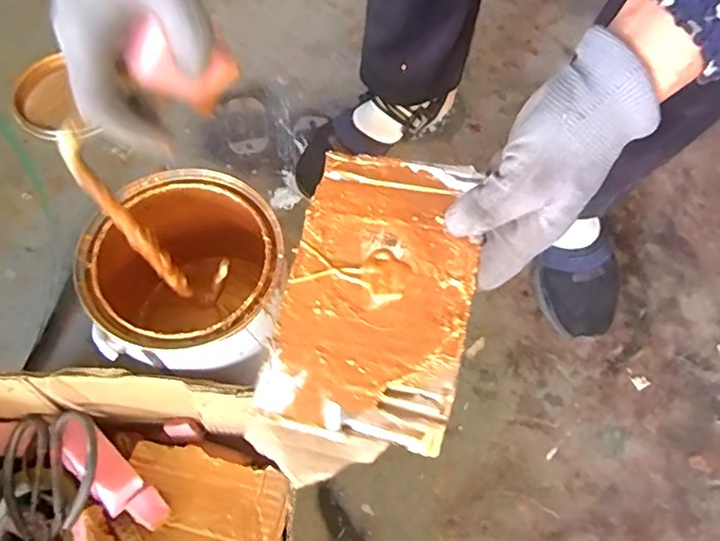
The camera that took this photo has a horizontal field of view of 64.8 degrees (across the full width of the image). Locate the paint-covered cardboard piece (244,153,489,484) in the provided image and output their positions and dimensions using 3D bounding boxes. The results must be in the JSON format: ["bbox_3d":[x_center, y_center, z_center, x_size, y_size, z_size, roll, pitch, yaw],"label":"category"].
[{"bbox_3d":[0.008,0.020,0.329,0.107,0.006,0.193,9,68,11],"label":"paint-covered cardboard piece"}]

